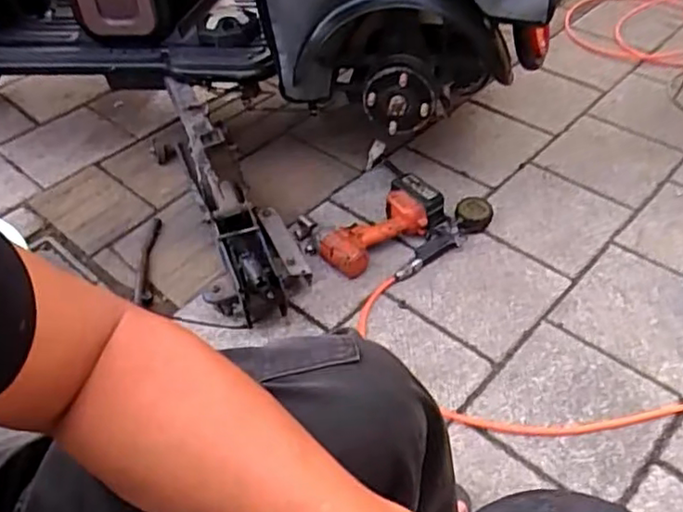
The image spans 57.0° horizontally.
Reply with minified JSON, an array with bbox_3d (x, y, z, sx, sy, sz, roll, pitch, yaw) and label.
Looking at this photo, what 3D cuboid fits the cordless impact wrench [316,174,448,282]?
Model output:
[{"bbox_3d":[0.082,-0.054,1.163,0.245,0.081,0.098,-33,55,-24],"label":"cordless impact wrench"}]

